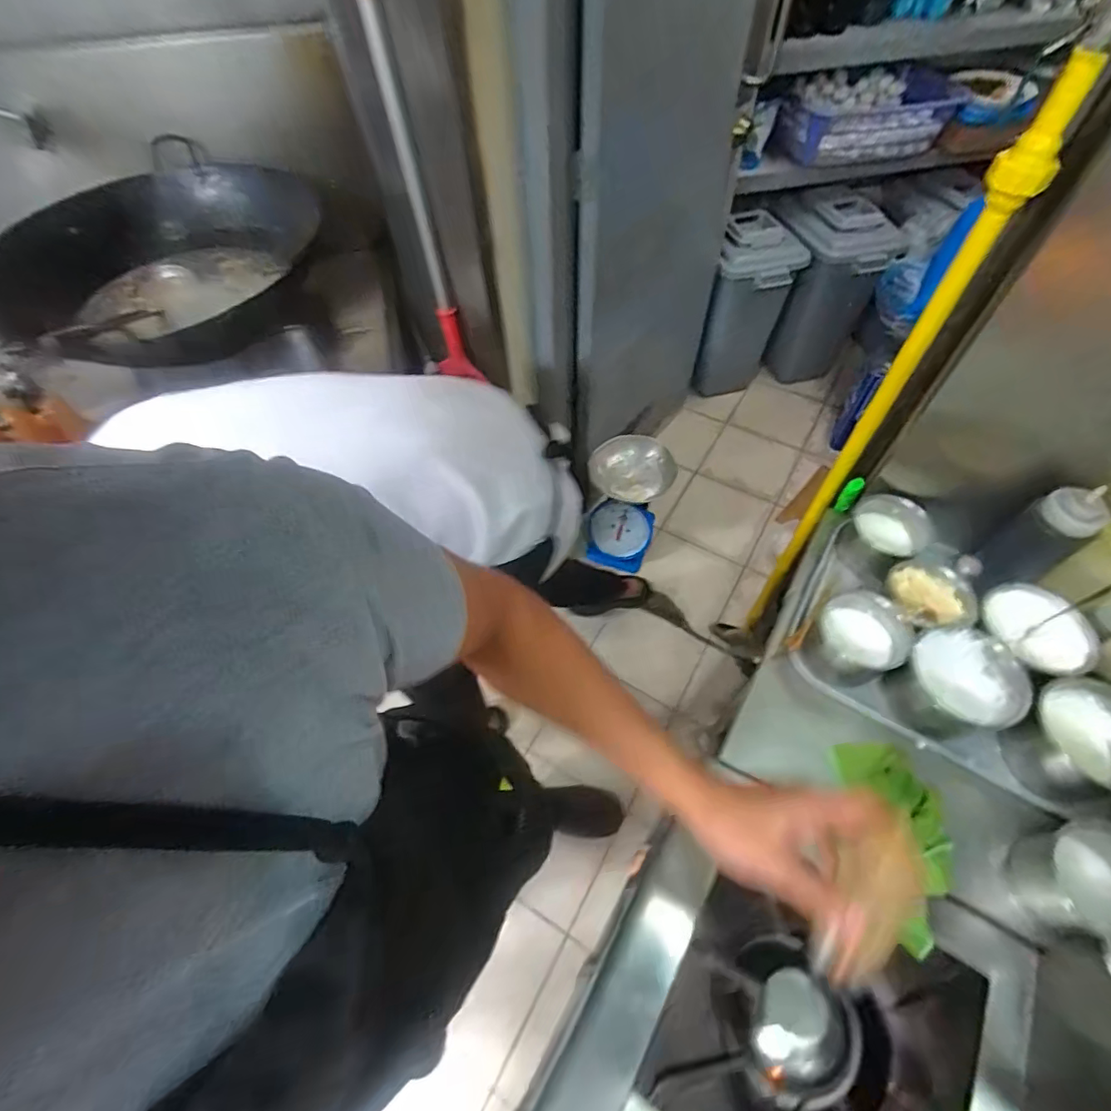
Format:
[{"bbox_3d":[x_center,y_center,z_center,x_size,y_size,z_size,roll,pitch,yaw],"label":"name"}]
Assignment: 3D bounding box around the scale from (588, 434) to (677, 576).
[{"bbox_3d":[0.223,-0.173,1.659,0.231,0.313,0.304,15,58,11],"label":"scale"}]

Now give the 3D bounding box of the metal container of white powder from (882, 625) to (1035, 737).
[{"bbox_3d":[0.540,0.173,0.721,0.127,0.116,0.126,-1,56,1],"label":"metal container of white powder"}]

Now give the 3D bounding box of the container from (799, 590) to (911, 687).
[{"bbox_3d":[0.430,0.123,0.768,0.116,0.116,0.108,-1,56,1],"label":"container"}]

